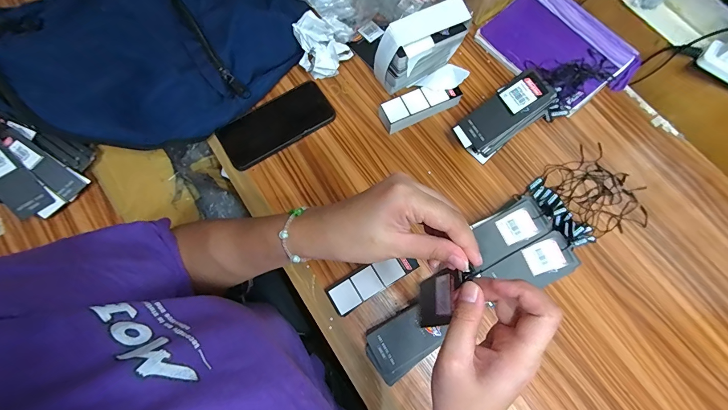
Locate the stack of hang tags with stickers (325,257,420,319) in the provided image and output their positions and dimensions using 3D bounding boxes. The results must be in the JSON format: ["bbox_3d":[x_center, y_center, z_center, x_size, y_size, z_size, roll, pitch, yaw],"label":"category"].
[{"bbox_3d":[0.010,0.098,0.432,0.115,0.023,0.039,-32,75,-9],"label":"stack of hang tags with stickers"}]

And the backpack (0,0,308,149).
[{"bbox_3d":[-0.315,-0.259,0.485,0.343,0.087,0.405,38,77,10],"label":"backpack"}]

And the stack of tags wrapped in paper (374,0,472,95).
[{"bbox_3d":[0.082,-0.232,0.489,0.138,0.105,0.052,-30,75,-8],"label":"stack of tags wrapped in paper"}]

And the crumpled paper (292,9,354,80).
[{"bbox_3d":[-0.067,-0.241,0.508,0.072,0.074,0.076,-40,77,-11],"label":"crumpled paper"}]

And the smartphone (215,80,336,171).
[{"bbox_3d":[-0.133,-0.122,0.498,0.168,0.010,0.077,-33,79,-6],"label":"smartphone"}]

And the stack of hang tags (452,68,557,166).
[{"bbox_3d":[0.198,-0.124,0.467,0.130,0.088,0.063,-31,75,-8],"label":"stack of hang tags"}]

